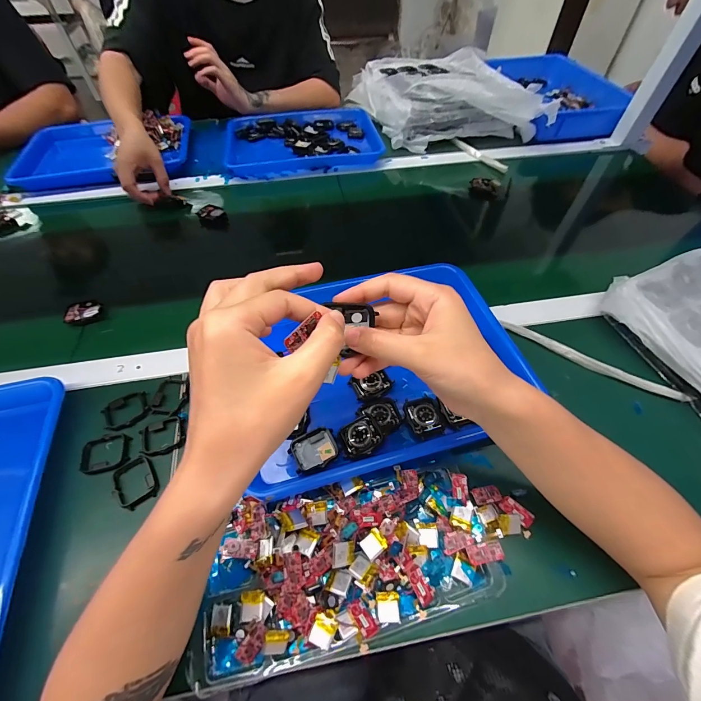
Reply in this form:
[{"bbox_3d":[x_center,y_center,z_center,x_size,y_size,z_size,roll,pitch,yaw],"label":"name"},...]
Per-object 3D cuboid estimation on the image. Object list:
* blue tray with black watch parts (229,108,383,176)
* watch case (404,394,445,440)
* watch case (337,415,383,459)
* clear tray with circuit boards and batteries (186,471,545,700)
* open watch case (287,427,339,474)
[{"bbox_3d":[-0.105,-0.460,0.736,0.321,0.031,0.242,-6,55,-4],"label":"blue tray with black watch parts"},{"bbox_3d":[0.079,0.070,0.360,0.036,0.006,0.040,-13,56,-9],"label":"watch case"},{"bbox_3d":[0.010,0.087,0.344,0.040,0.013,0.036,-21,58,-15],"label":"watch case"},{"bbox_3d":[0.018,0.178,0.302,0.288,0.032,0.124,-11,56,-8],"label":"clear tray with circuit boards and batteries"},{"bbox_3d":[-0.036,0.099,0.337,0.045,0.015,0.036,-22,58,-15],"label":"open watch case"}]

